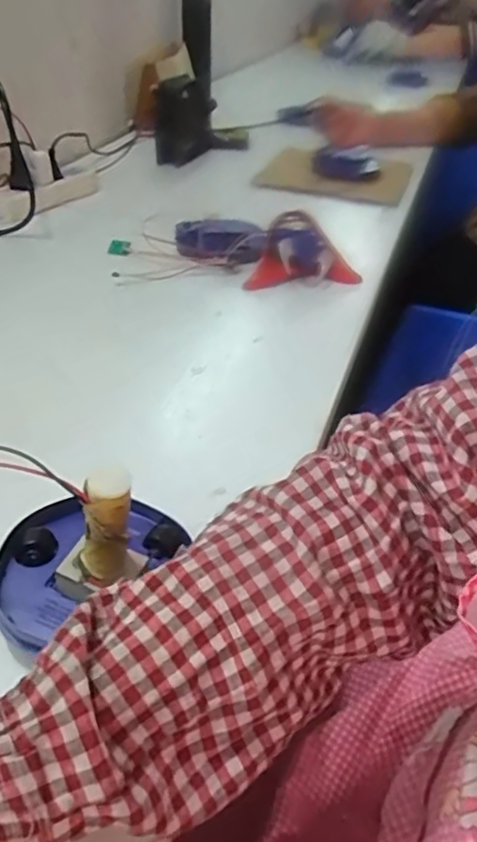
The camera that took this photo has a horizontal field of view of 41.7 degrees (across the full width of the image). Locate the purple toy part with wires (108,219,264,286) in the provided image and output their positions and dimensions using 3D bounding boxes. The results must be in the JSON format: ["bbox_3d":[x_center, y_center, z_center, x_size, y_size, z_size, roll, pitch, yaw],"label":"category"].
[{"bbox_3d":[-0.060,-0.203,0.741,0.175,0.040,0.097,-9,40,-10],"label":"purple toy part with wires"}]

